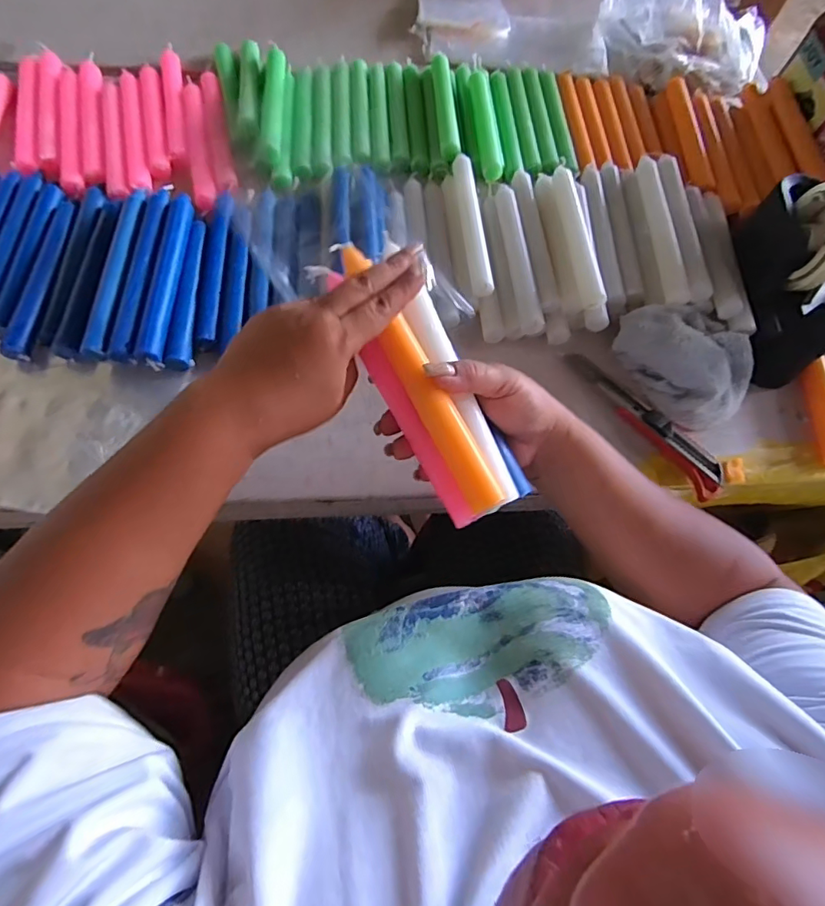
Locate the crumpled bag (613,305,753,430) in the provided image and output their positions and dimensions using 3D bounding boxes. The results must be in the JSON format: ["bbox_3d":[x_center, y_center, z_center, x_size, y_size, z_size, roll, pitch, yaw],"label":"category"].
[{"bbox_3d":[0.274,-0.096,0.481,0.104,0.044,0.130,-27,70,-14],"label":"crumpled bag"}]

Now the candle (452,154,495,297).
[{"bbox_3d":[0.063,-0.250,0.535,0.022,0.015,0.198,-3,66,-4],"label":"candle"}]

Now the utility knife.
[{"bbox_3d":[0.220,-0.035,0.473,0.029,0.013,0.184,-34,72,-17],"label":"utility knife"}]

